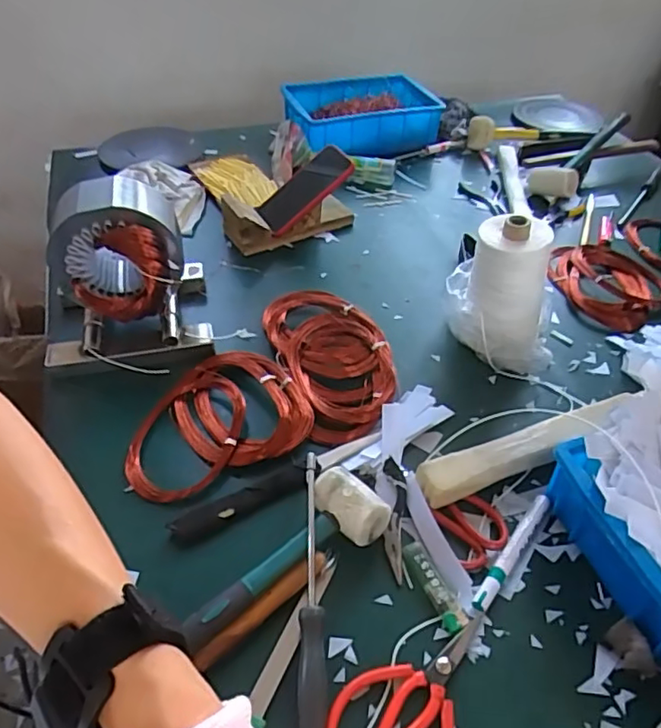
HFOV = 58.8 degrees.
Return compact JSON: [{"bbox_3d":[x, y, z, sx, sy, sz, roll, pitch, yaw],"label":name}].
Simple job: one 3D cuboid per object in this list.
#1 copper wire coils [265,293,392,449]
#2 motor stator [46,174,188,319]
[{"bbox_3d":[0.003,-0.016,0.731,0.131,0.026,0.251,-14,46,-17],"label":"copper wire coils"},{"bbox_3d":[-0.257,-0.135,0.707,0.143,0.138,0.143,1,44,-1],"label":"motor stator"}]

